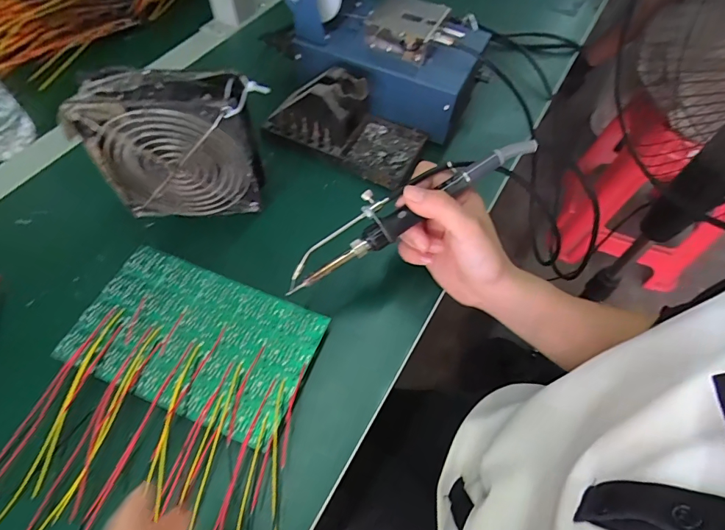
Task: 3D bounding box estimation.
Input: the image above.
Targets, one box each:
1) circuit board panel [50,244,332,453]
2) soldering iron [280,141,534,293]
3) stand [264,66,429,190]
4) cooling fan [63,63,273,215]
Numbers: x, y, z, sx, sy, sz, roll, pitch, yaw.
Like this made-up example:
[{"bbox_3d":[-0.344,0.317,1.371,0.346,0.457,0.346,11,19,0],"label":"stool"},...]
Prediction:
[{"bbox_3d":[-0.125,0.054,0.313,0.173,0.005,0.104,20,60,9],"label":"circuit board panel"},{"bbox_3d":[0.034,-0.046,0.309,0.207,0.018,0.035,-30,64,-4],"label":"soldering iron"},{"bbox_3d":[-0.016,-0.147,0.409,0.154,0.065,0.075,22,60,11],"label":"stand"},{"bbox_3d":[-0.147,-0.098,0.340,0.130,0.107,0.044,-4,59,-4],"label":"cooling fan"}]

